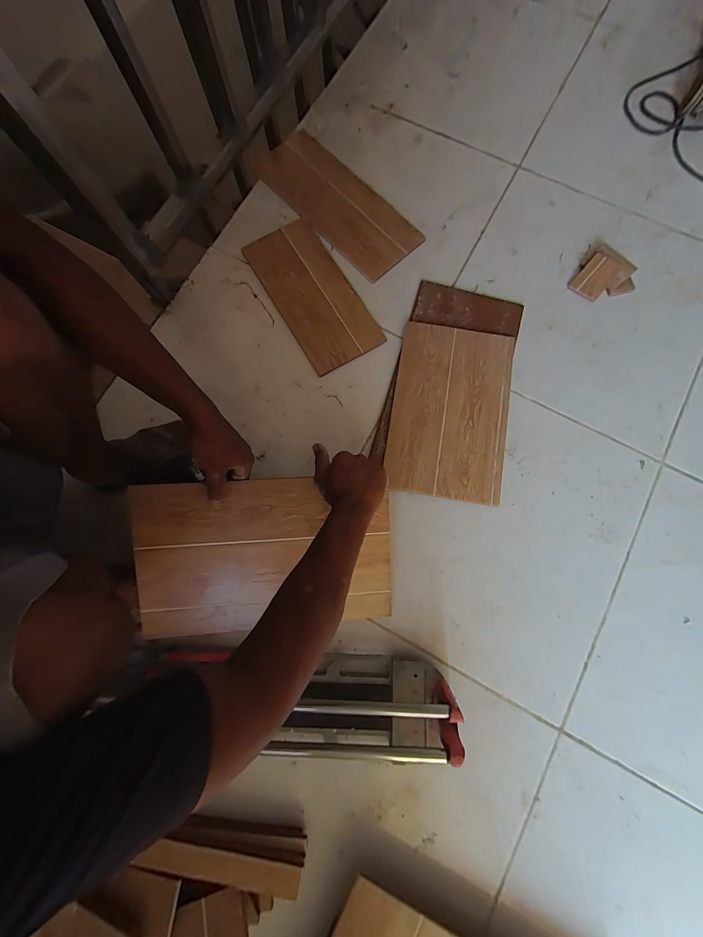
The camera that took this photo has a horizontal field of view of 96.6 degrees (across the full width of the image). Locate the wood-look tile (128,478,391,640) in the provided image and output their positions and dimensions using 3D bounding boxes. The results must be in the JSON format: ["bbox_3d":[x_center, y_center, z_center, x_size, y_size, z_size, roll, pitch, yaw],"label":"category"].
[{"bbox_3d":[-0.137,0.139,0.503,0.398,0.011,0.240,-3,96,-5],"label":"wood-look tile"}]

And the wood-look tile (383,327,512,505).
[{"bbox_3d":[0.184,-0.111,0.584,0.209,0.010,0.329,10,79,2],"label":"wood-look tile"}]

